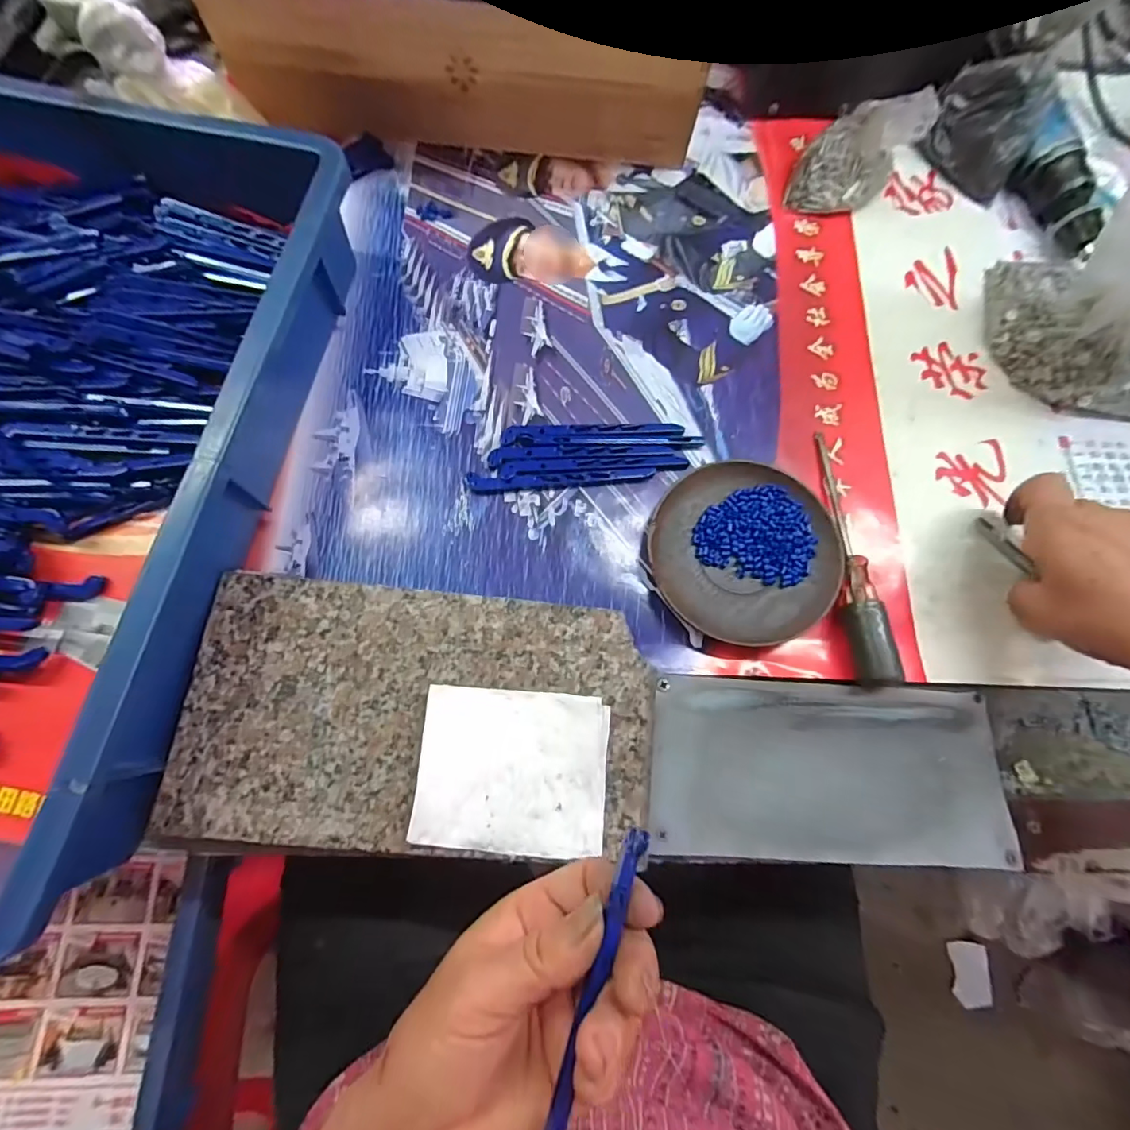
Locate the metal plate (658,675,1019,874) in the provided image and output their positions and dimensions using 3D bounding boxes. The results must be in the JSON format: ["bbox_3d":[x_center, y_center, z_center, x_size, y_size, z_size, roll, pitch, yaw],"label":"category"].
[{"bbox_3d":[0.147,0.113,0.281,0.195,0.008,0.092,3,72,-1],"label":"metal plate"}]

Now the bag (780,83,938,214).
[{"bbox_3d":[0.216,-0.305,0.379,0.071,0.058,0.067,31,76,6],"label":"bag"}]

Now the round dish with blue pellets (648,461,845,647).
[{"bbox_3d":[0.110,-0.009,0.314,0.112,0.014,0.111,1,72,-2],"label":"round dish with blue pellets"}]

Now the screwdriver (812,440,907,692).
[{"bbox_3d":[0.178,-0.010,0.314,0.022,0.021,0.164,-2,72,-3],"label":"screwdriver"}]

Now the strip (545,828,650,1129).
[{"bbox_3d":[0.010,0.161,0.187,0.007,0.006,0.121,19,74,4],"label":"strip"}]

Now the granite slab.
[{"bbox_3d":[-0.076,0.083,0.275,0.241,0.023,0.133,6,72,-1],"label":"granite slab"}]

